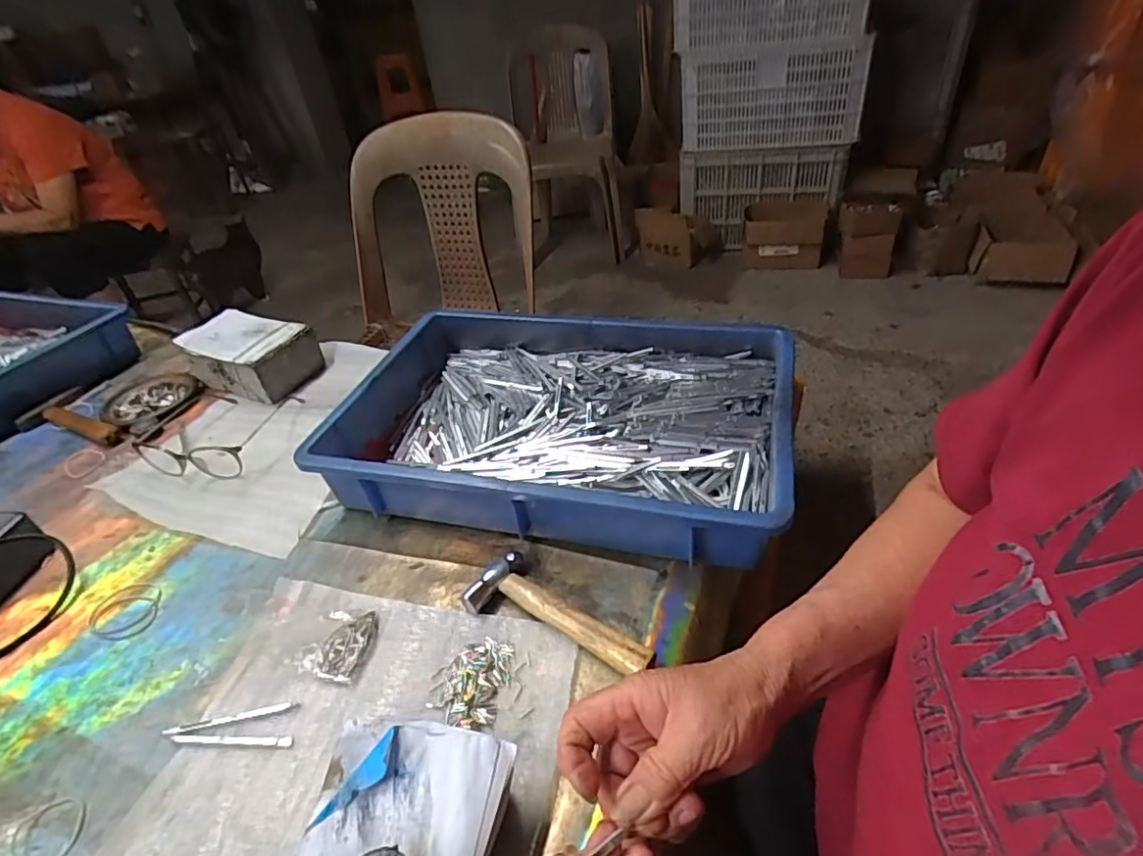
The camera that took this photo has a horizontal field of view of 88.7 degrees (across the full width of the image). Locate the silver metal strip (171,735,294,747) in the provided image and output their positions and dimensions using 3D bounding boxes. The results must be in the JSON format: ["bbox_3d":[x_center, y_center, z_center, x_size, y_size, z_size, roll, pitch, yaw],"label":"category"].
[{"bbox_3d":[-0.238,0.218,0.409,0.089,0.004,0.006,-3,38,6],"label":"silver metal strip"}]

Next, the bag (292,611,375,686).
[{"bbox_3d":[-0.182,0.167,0.456,0.047,0.019,0.058,3,39,13],"label":"bag"}]

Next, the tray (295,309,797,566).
[{"bbox_3d":[-0.007,-0.008,0.599,0.423,0.086,0.279,6,40,16],"label":"tray"}]

